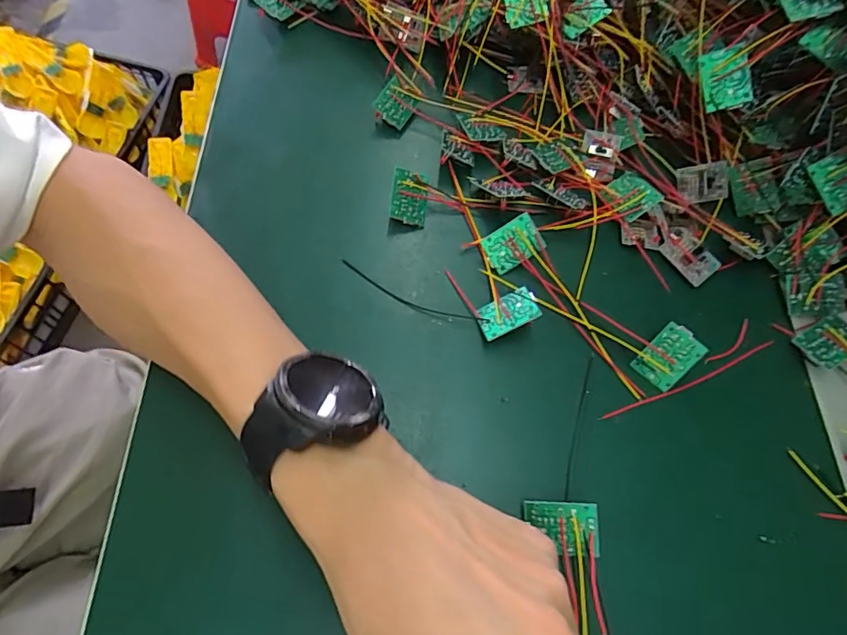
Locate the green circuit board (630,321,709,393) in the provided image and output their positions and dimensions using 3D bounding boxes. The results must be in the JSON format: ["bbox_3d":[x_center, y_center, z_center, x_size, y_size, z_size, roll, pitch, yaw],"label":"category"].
[{"bbox_3d":[0.146,0.024,0.304,0.027,0.004,0.036,42,105,13],"label":"green circuit board"}]

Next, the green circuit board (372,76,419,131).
[{"bbox_3d":[-0.020,-0.156,0.371,0.026,0.006,0.031,35,69,-14],"label":"green circuit board"}]

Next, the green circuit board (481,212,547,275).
[{"bbox_3d":[0.057,-0.046,0.327,0.036,0.004,0.027,-31,101,6],"label":"green circuit board"}]

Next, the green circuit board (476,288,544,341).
[{"bbox_3d":[0.050,-0.002,0.306,0.035,0.004,0.023,-24,52,5],"label":"green circuit board"}]

